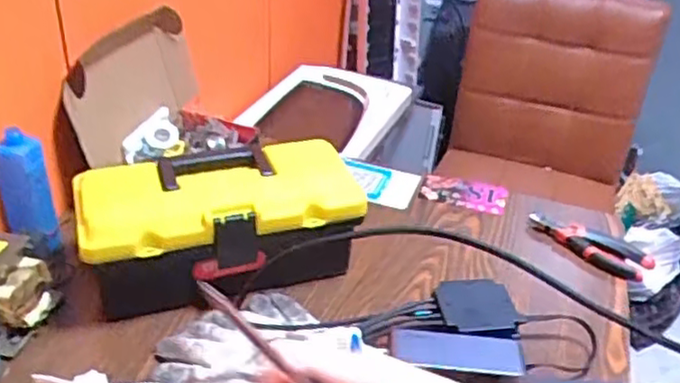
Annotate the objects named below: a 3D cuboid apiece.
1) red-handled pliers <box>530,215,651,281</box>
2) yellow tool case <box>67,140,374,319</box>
[{"bbox_3d":[0.321,0.071,0.879,0.155,0.031,0.052,16,34,19],"label":"red-handled pliers"},{"bbox_3d":[-0.126,0.037,0.752,0.296,0.123,0.126,-8,34,-18],"label":"yellow tool case"}]

